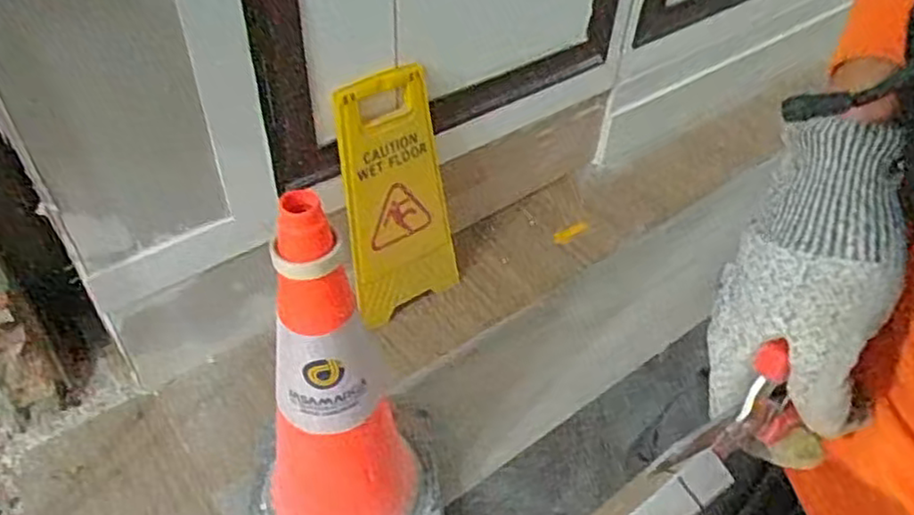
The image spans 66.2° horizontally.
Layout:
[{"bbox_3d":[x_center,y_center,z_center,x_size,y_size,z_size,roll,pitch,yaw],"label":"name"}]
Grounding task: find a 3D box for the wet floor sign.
[{"bbox_3d":[-0.130,-0.129,1.646,0.284,0.646,0.050,-21,42,-25],"label":"wet floor sign"}]

